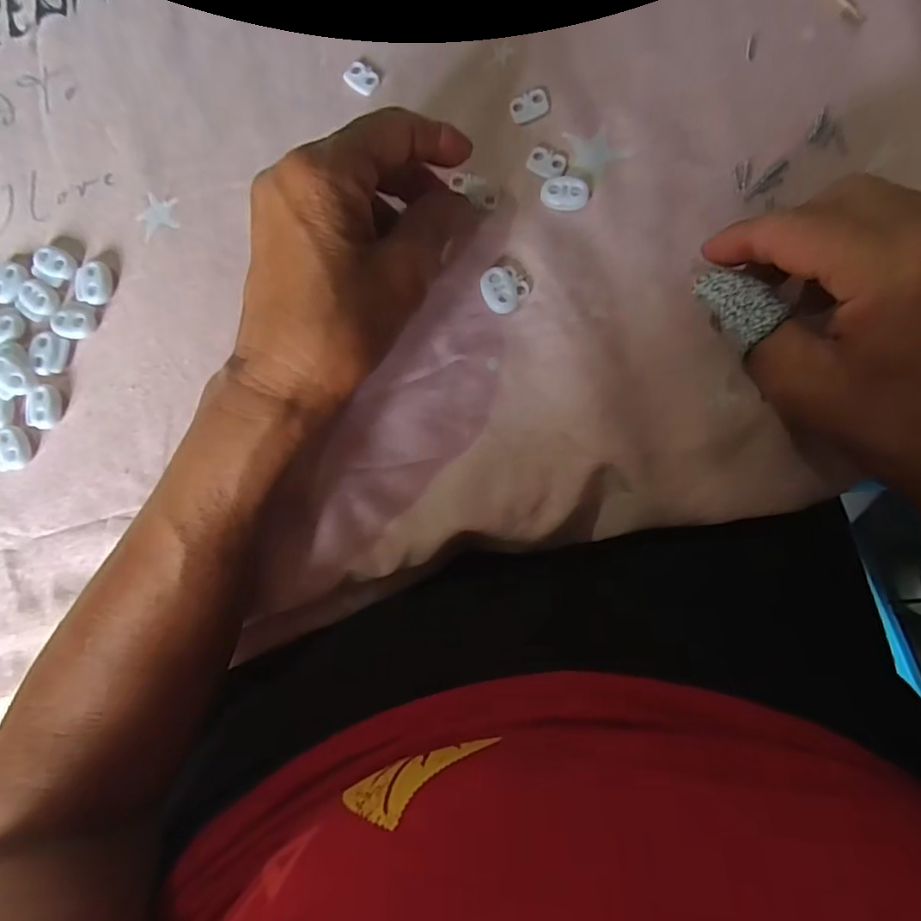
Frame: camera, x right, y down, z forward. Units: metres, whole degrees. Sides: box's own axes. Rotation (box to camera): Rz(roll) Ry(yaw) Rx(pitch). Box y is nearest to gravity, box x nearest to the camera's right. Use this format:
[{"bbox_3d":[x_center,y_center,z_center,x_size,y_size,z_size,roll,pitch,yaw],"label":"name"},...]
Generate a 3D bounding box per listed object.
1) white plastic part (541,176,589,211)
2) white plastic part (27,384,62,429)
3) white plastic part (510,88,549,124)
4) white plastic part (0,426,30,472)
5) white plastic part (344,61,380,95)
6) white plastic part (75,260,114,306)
[{"bbox_3d":[0.050,-0.126,0.272,0.022,0.004,0.015,2,84,6],"label":"white plastic part"},{"bbox_3d":[-0.207,-0.027,0.285,0.015,0.005,0.021,-3,83,6],"label":"white plastic part"},{"bbox_3d":[0.034,-0.174,0.279,0.019,0.004,0.013,-23,82,3],"label":"white plastic part"},{"bbox_3d":[-0.223,-0.006,0.283,0.017,0.005,0.022,-9,83,5],"label":"white plastic part"},{"bbox_3d":[-0.050,-0.195,0.293,0.017,0.004,0.013,40,89,9],"label":"white plastic part"},{"bbox_3d":[-0.186,-0.091,0.290,0.016,0.007,0.023,0,84,6],"label":"white plastic part"}]

